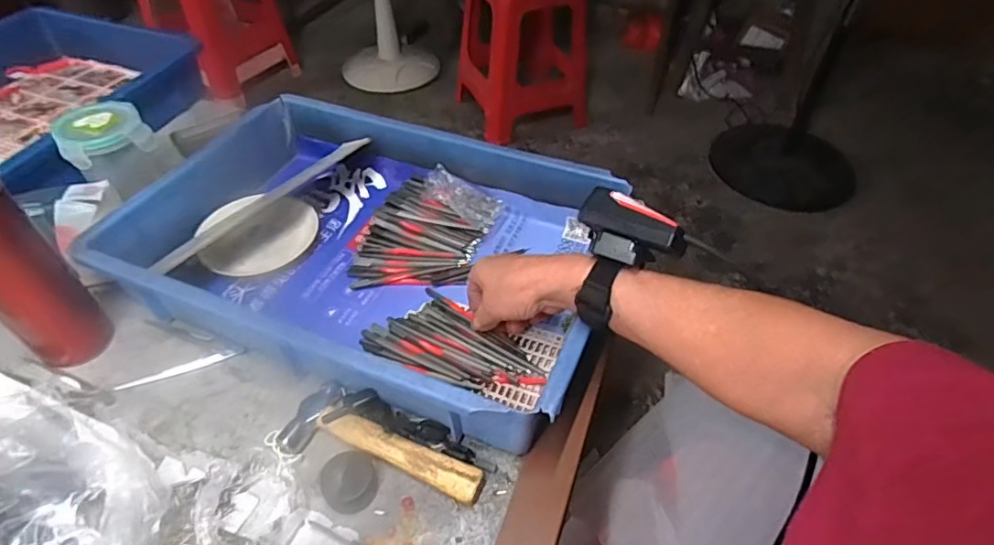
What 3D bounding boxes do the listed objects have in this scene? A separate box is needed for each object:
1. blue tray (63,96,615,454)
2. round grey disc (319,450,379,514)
[{"bbox_3d":[-0.109,-0.029,0.531,0.427,0.082,0.286,19,49,15],"label":"blue tray"},{"bbox_3d":[-0.107,0.151,0.406,0.038,0.018,0.041,1,47,-1],"label":"round grey disc"}]

